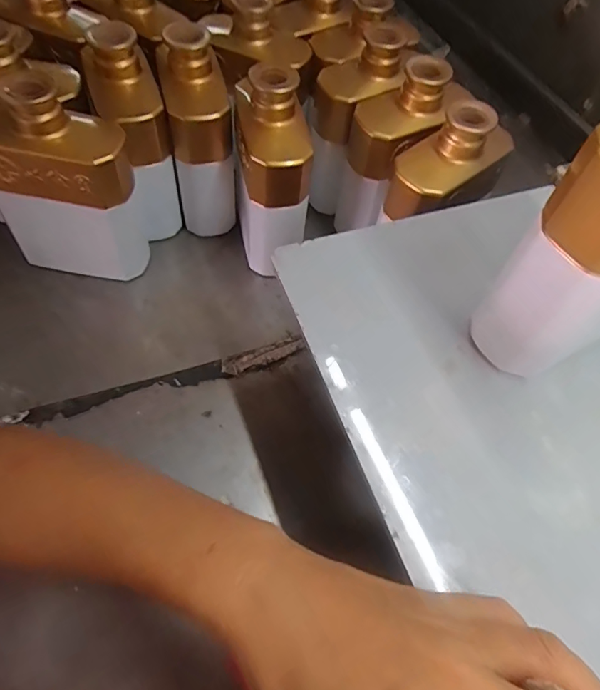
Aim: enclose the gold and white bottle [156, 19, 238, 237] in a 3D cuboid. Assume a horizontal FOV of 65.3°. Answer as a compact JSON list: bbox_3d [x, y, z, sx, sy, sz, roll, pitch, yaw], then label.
[{"bbox_3d":[-0.088,-0.174,0.425,0.054,0.168,0.051,-7,61,-7],"label":"gold and white bottle"}]

